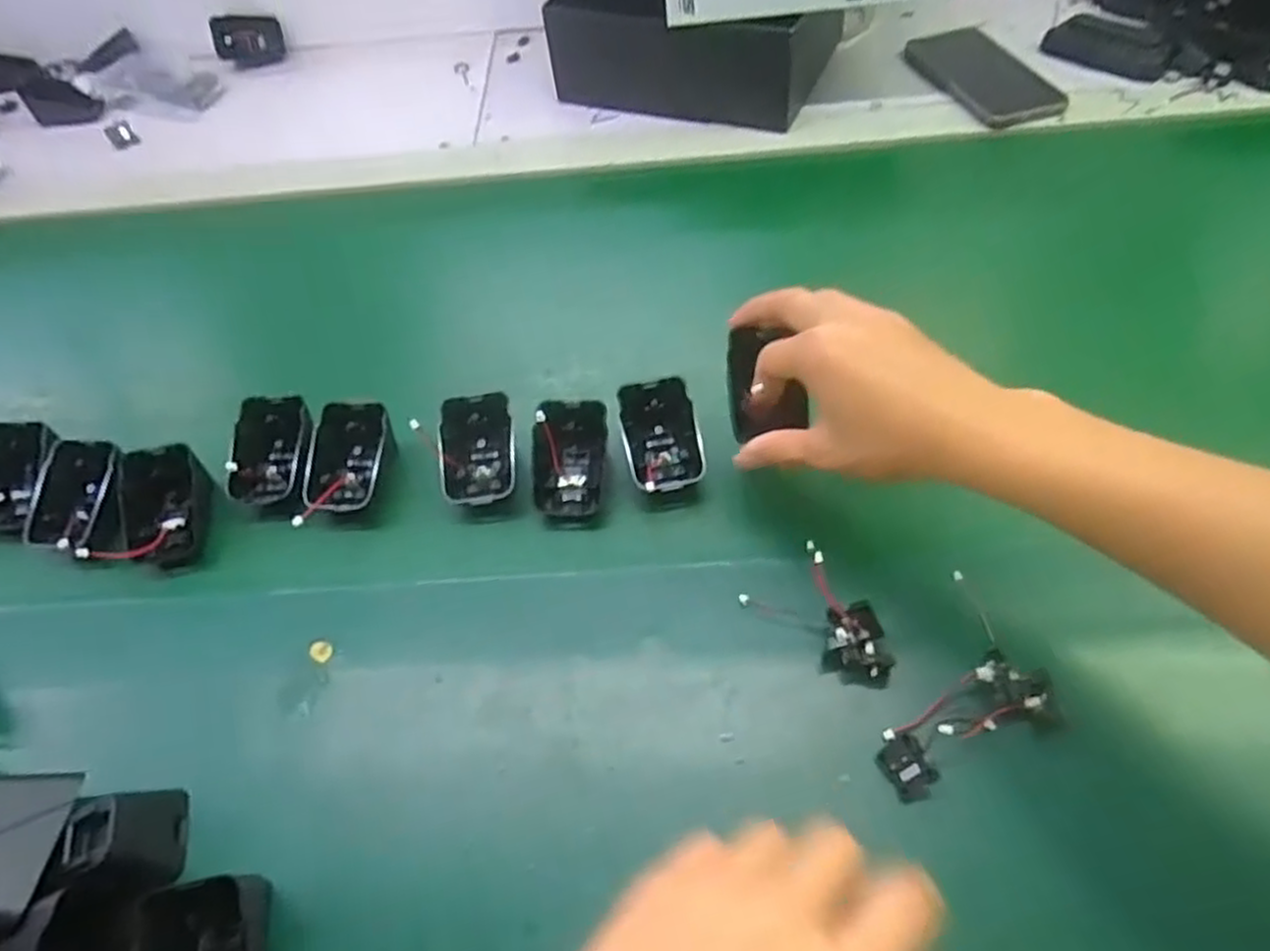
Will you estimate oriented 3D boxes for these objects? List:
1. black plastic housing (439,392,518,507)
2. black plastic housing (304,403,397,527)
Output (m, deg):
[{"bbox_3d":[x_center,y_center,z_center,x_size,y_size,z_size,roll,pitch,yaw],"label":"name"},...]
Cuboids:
[{"bbox_3d":[-0.093,-0.014,0.464,0.046,0.033,0.066,-11,58,2],"label":"black plastic housing"},{"bbox_3d":[-0.174,-0.005,0.467,0.050,0.039,0.072,7,55,11],"label":"black plastic housing"}]

